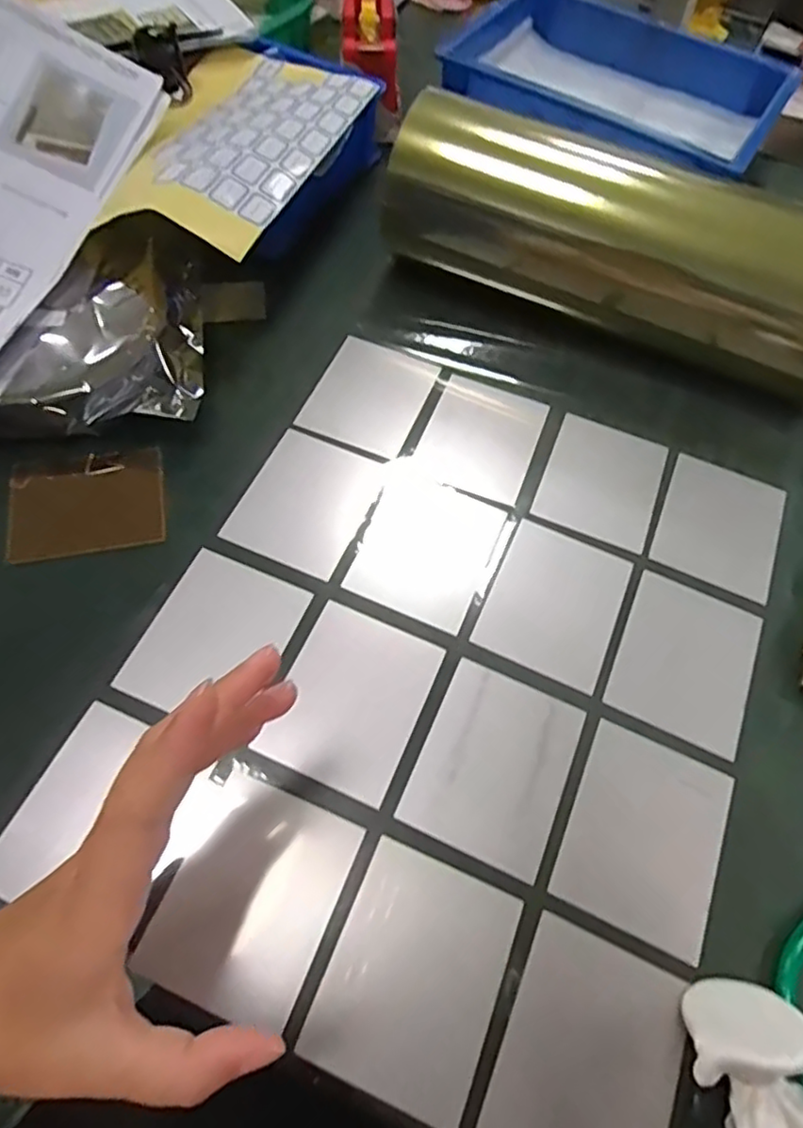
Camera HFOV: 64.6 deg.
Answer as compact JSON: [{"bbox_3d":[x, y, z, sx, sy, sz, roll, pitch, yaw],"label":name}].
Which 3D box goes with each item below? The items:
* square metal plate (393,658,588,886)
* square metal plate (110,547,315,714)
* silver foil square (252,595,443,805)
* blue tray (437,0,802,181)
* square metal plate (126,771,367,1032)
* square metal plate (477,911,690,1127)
[{"bbox_3d":[0.052,0.112,0.358,0.079,0.005,0.098,23,63,8],"label":"square metal plate"},{"bbox_3d":[-0.110,0.044,0.380,0.078,0.004,0.099,22,61,8],"label":"square metal plate"},{"bbox_3d":[-0.028,0.078,0.369,0.078,0.007,0.098,23,63,8],"label":"silver foil square"},{"bbox_3d":[0.210,-0.472,0.635,0.306,0.052,0.222,31,64,12],"label":"blue tray"},{"bbox_3d":[-0.075,0.167,0.321,0.079,0.010,0.098,22,63,8],"label":"square metal plate"},{"bbox_3d":[0.088,0.233,0.297,0.078,0.005,0.099,23,64,10],"label":"square metal plate"}]

